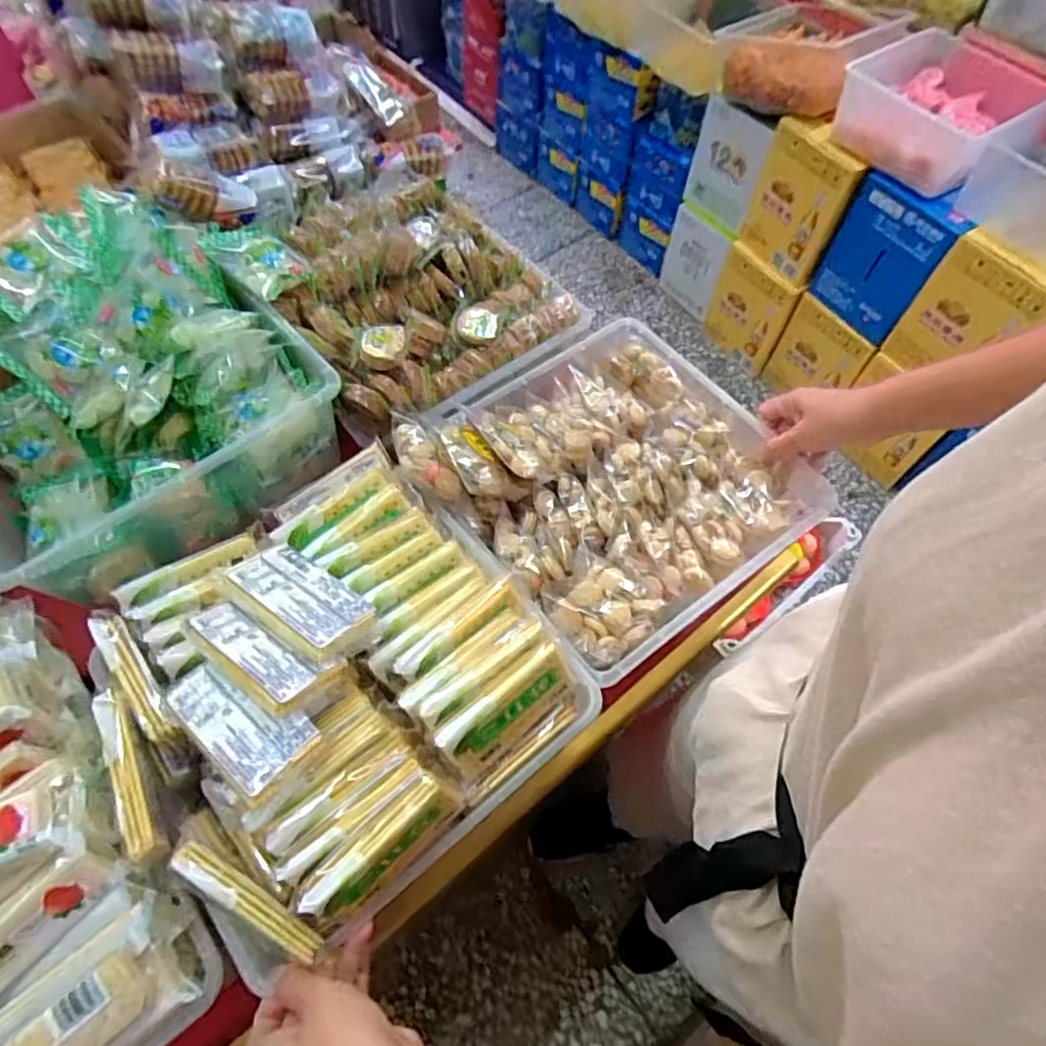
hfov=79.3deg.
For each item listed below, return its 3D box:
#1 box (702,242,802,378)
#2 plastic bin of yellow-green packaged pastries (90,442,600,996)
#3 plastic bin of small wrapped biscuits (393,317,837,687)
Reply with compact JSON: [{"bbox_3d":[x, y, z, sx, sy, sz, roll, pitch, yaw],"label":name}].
[{"bbox_3d":[0.605,-0.578,1.722,0.047,0.279,0.236,-29,66,-17],"label":"box"},{"bbox_3d":[-0.140,0.106,0.455,0.285,0.087,0.283,-35,68,-19],"label":"plastic bin of yellow-green packaged pastries"},{"bbox_3d":[0.083,-0.052,0.589,0.308,0.068,0.304,-33,67,-19],"label":"plastic bin of small wrapped biscuits"}]

